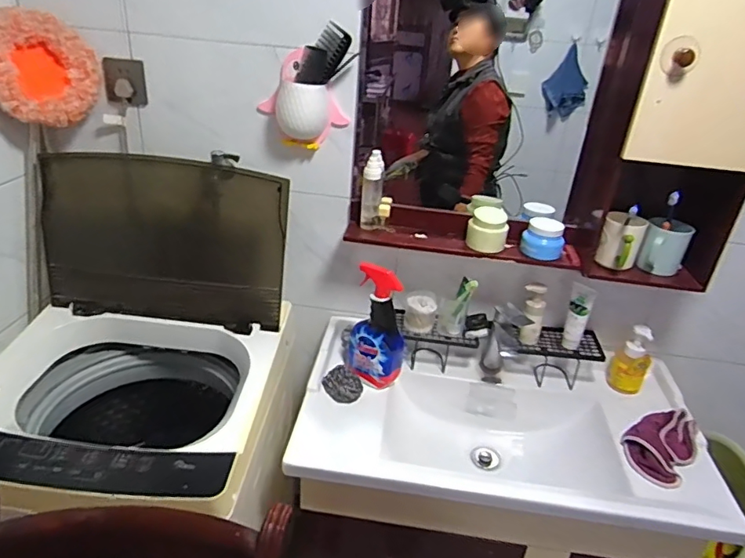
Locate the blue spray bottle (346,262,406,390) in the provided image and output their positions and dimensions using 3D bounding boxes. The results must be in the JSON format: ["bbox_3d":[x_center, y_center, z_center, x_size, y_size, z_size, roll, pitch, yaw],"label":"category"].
[{"bbox_3d":[0.010,0.097,1.113,0.129,0.259,0.085,7,28,2],"label":"blue spray bottle"}]

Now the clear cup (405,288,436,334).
[{"bbox_3d":[0.109,0.069,1.195,0.069,0.076,0.077,6,28,1],"label":"clear cup"}]

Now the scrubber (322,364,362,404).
[{"bbox_3d":[-0.063,0.220,1.102,0.085,0.042,0.074,4,28,-2],"label":"scrubber"}]

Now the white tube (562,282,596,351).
[{"bbox_3d":[0.442,0.082,1.135,0.047,0.151,0.031,17,30,20],"label":"white tube"}]

